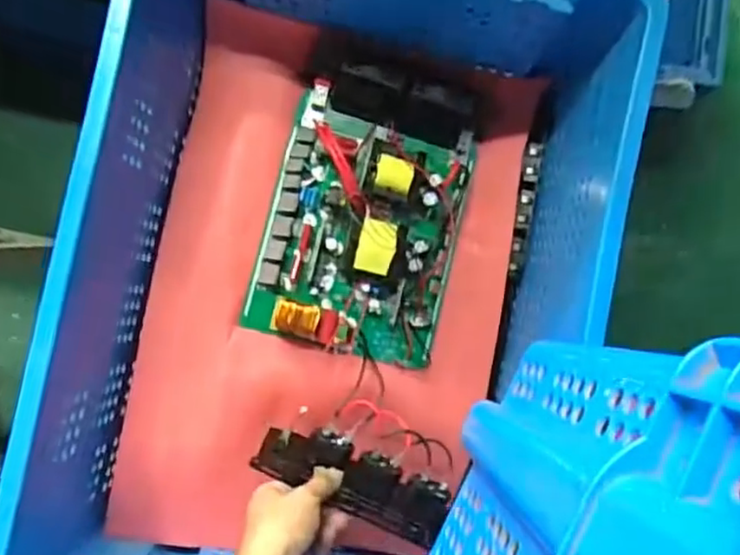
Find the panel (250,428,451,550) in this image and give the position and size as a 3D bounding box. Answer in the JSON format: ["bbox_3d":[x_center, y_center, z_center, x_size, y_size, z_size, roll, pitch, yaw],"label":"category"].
[{"bbox_3d":[-0.013,0.179,0.588,0.172,0.044,0.056,25,87,-2],"label":"panel"}]

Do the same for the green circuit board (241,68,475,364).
[{"bbox_3d":[-0.002,-0.058,0.635,0.186,0.065,0.261,15,88,-3],"label":"green circuit board"}]

